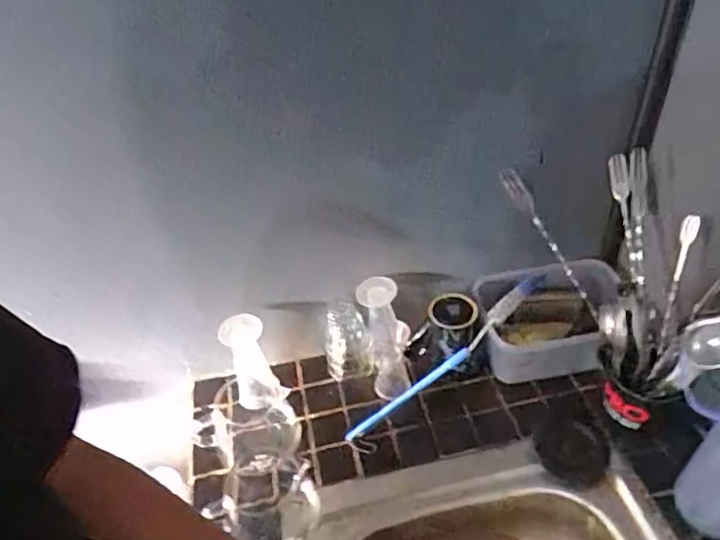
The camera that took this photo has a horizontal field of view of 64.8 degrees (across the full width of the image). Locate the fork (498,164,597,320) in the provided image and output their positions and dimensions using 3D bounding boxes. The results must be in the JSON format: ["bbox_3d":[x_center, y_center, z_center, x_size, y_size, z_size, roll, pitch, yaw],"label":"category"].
[{"bbox_3d":[0.217,-0.027,0.644,0.018,0.210,0.027,-19,23,45],"label":"fork"}]

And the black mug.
[{"bbox_3d":[0.117,0.098,0.766,0.096,0.096,0.075,-33,48,-29],"label":"black mug"}]

